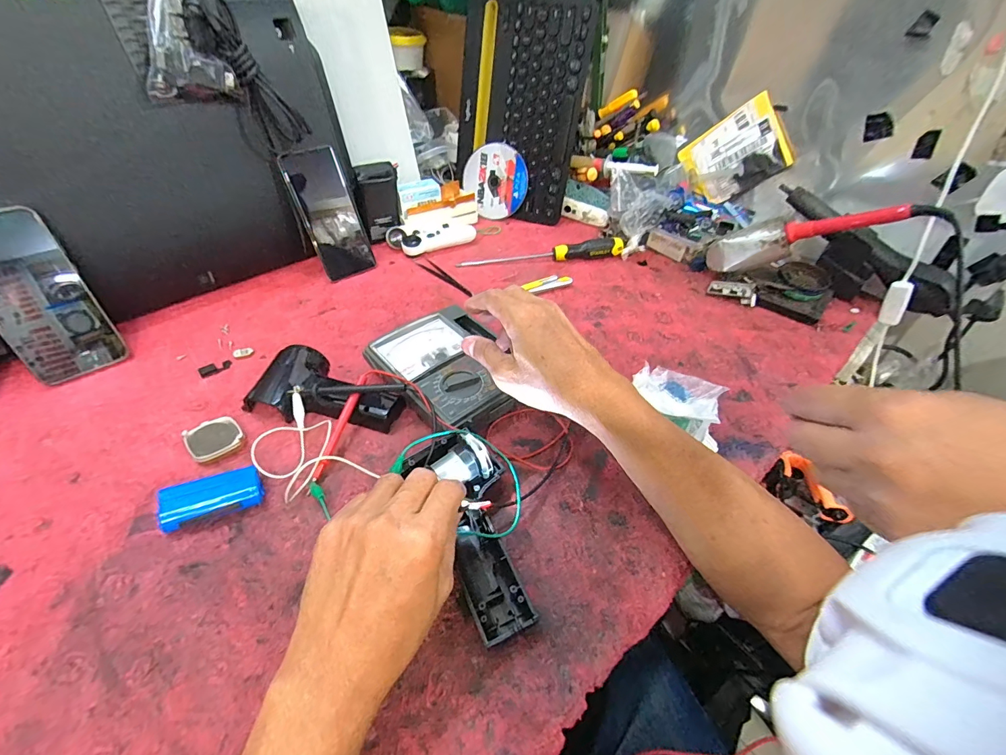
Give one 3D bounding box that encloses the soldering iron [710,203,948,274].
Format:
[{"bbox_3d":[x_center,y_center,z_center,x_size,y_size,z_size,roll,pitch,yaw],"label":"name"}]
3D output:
[{"bbox_3d":[0.369,-0.172,0.523,0.233,0.045,0.060,-6,30,44],"label":"soldering iron"}]

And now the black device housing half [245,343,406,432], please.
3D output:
[{"bbox_3d":[-0.172,0.010,0.433,0.145,0.030,0.087,14,45,10],"label":"black device housing half"}]

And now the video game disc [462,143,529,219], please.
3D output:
[{"bbox_3d":[-0.011,-0.328,0.715,0.110,0.105,0.005,56,30,-6],"label":"video game disc"}]

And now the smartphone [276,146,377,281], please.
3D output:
[{"bbox_3d":[-0.232,-0.219,0.582,0.074,0.159,0.007,-30,28,-28],"label":"smartphone"}]

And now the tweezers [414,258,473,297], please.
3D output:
[{"bbox_3d":[-0.084,-0.142,0.603,0.019,0.007,0.115,-30,54,-30],"label":"tweezers"}]

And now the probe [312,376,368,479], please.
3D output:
[{"bbox_3d":[-0.150,0.044,0.398,0.011,0.013,0.104,13,65,10],"label":"probe"}]

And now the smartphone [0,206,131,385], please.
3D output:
[{"bbox_3d":[-0.453,-0.075,0.420,0.075,0.160,0.015,-31,33,-31],"label":"smartphone"}]

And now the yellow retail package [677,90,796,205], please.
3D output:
[{"bbox_3d":[0.350,-0.340,0.654,0.019,0.137,0.114,-13,84,-39],"label":"yellow retail package"}]

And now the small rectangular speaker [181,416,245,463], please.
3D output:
[{"bbox_3d":[-0.261,0.054,0.389,0.041,0.012,0.041,-30,54,-30],"label":"small rectangular speaker"}]

